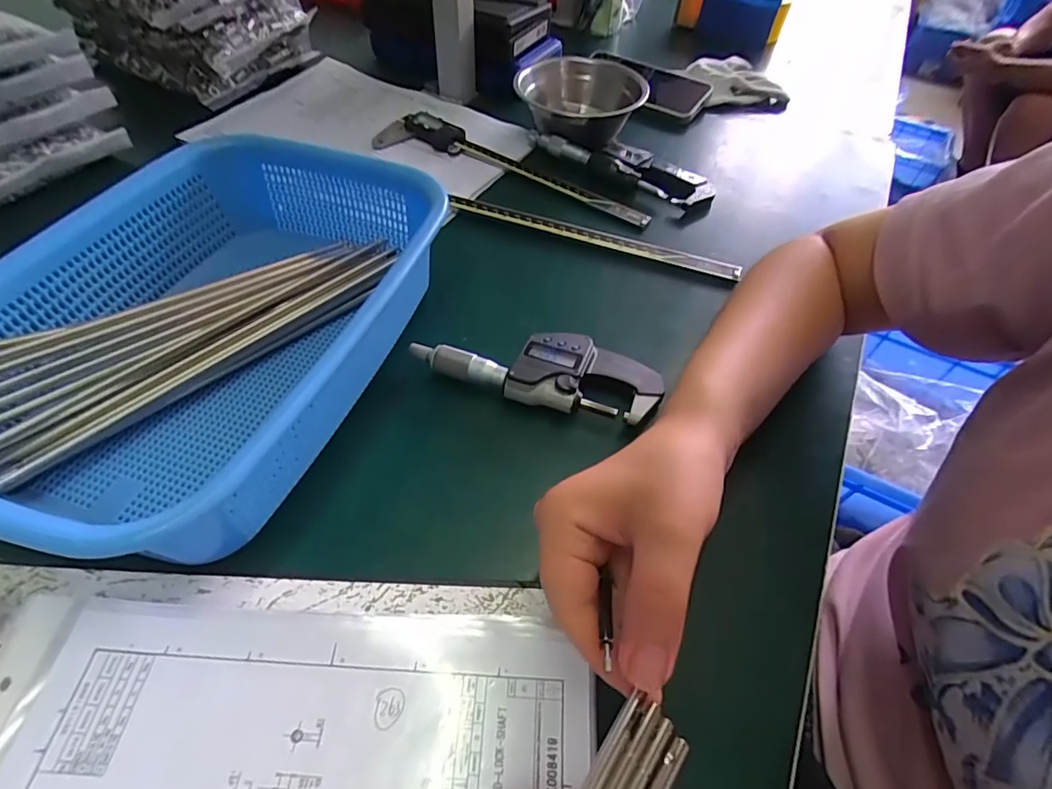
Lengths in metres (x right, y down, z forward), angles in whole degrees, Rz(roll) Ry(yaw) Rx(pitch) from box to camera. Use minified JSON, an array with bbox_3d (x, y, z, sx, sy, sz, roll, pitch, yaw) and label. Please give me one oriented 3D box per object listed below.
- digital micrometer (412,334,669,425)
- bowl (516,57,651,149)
[{"bbox_3d":[0.007,-0.014,0.332,0.155,0.030,0.049,12,52,5],"label":"digital micrometer"},{"bbox_3d":[0.055,-0.302,0.537,0.124,0.052,0.137,8,51,2],"label":"bowl"}]

